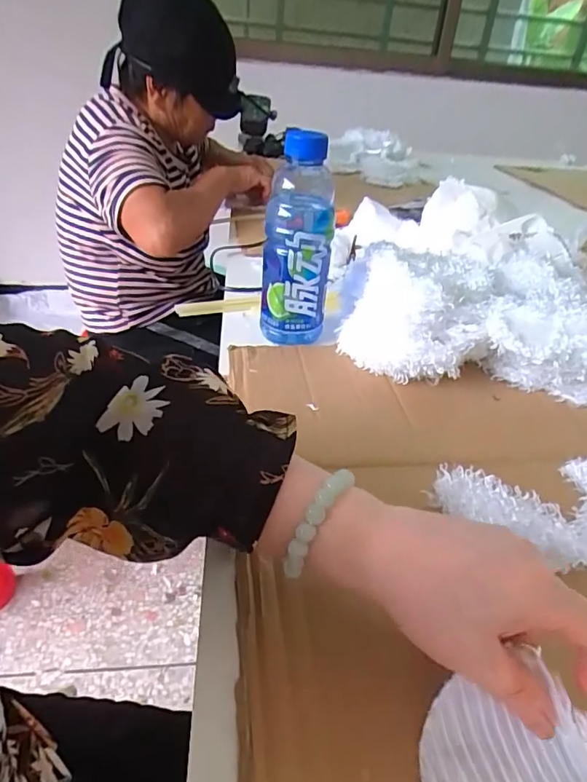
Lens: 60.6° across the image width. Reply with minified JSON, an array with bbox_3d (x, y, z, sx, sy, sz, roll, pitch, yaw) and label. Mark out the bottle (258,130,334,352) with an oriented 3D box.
[{"bbox_3d":[0.004,-0.152,0.511,0.066,0.193,0.058,5,34,-2],"label":"bottle"}]

